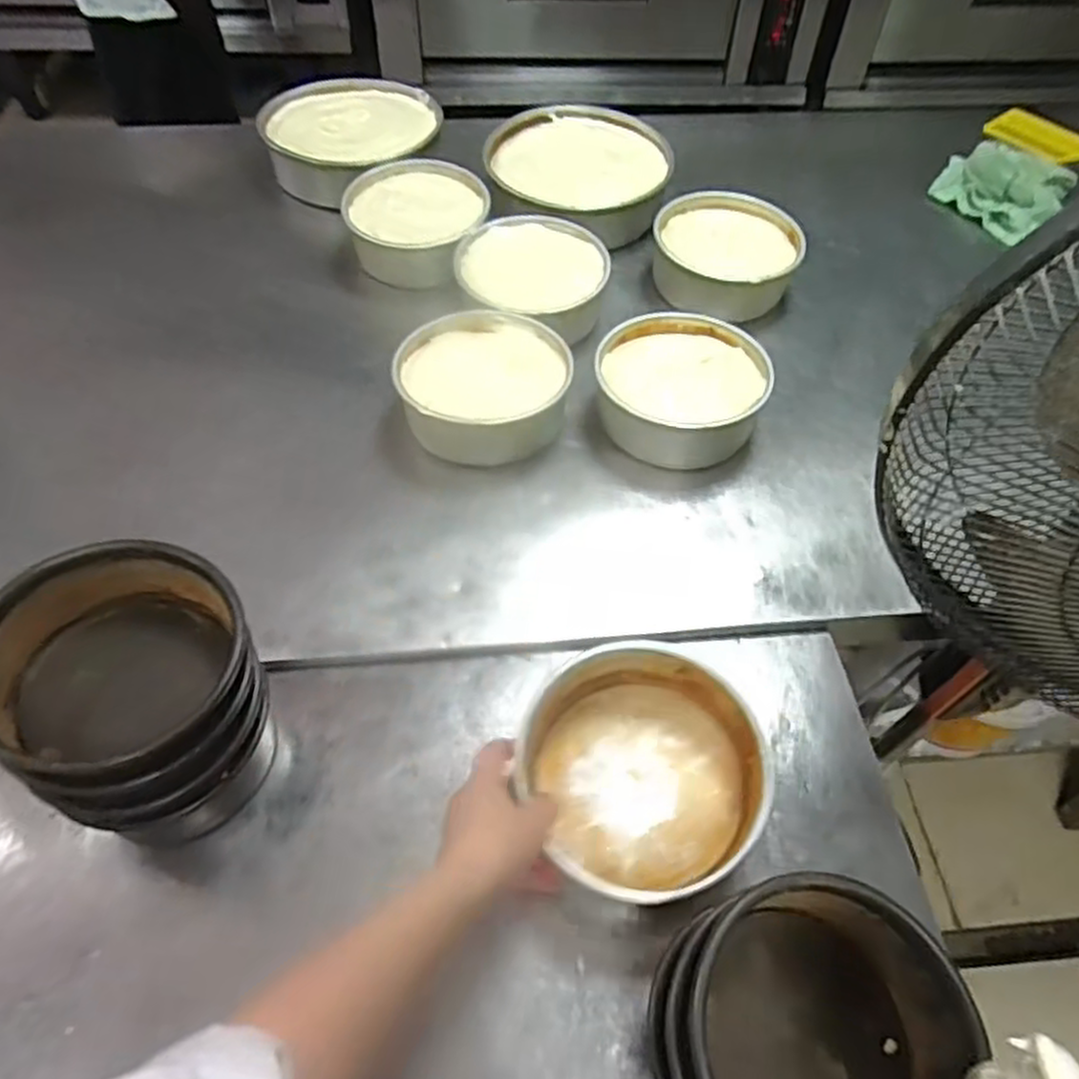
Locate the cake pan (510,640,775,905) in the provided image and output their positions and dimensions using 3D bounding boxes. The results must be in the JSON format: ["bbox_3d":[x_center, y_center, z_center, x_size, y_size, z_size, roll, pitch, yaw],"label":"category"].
[{"bbox_3d":[0.076,0.184,0.598,0.171,0.072,0.178,1,56,-1],"label":"cake pan"}]

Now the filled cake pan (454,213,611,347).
[{"bbox_3d":[-0.008,-0.323,0.953,0.183,0.068,0.182,1,54,-1],"label":"filled cake pan"}]

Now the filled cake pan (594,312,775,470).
[{"bbox_3d":[0.150,-0.174,0.838,0.186,0.076,0.184,6,56,2],"label":"filled cake pan"}]

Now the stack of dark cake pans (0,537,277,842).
[{"bbox_3d":[-0.290,0.119,0.569,0.159,0.178,0.171,25,58,14],"label":"stack of dark cake pans"}]

